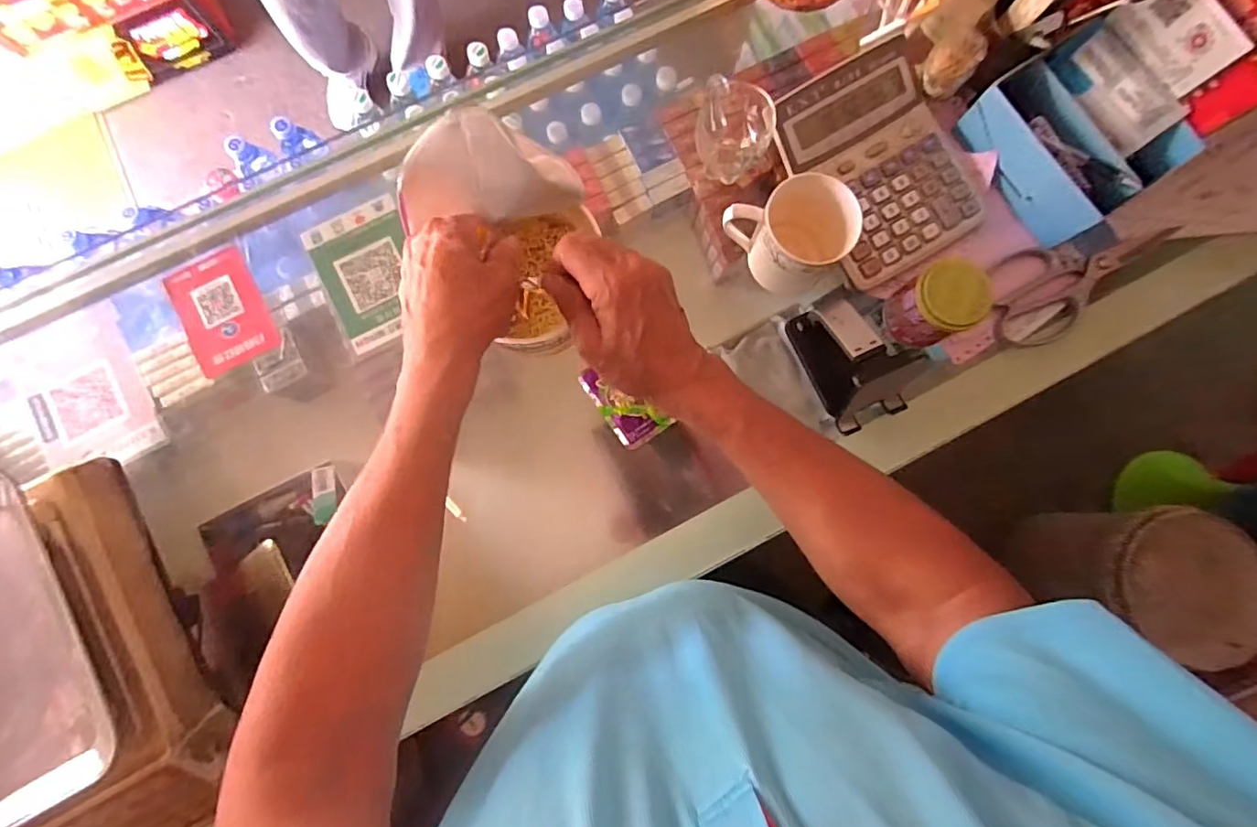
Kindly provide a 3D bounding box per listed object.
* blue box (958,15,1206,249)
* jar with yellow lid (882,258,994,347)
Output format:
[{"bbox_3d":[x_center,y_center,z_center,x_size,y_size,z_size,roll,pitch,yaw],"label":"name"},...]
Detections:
[{"bbox_3d":[0.413,-0.259,0.529,0.119,0.085,0.154,-31,84,-5],"label":"blue box"},{"bbox_3d":[0.276,-0.098,0.507,0.061,0.061,0.060,0,82,-1],"label":"jar with yellow lid"}]

